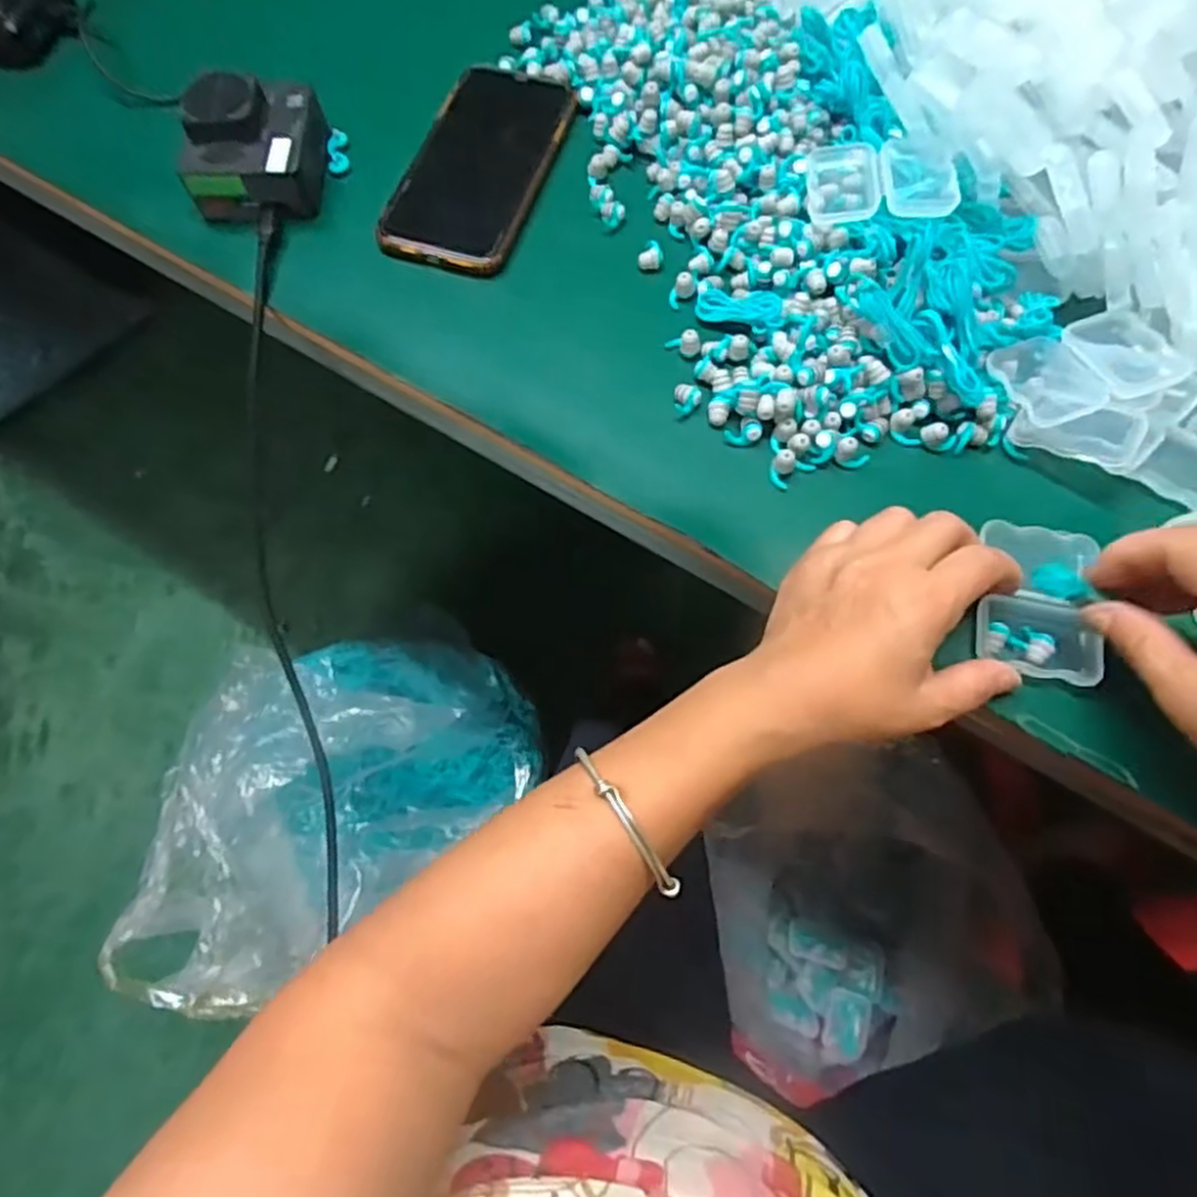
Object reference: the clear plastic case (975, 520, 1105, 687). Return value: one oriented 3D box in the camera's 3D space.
[{"bbox_3d":[0.208,0.000,0.343,0.054,0.014,0.073,10,70,4],"label":"clear plastic case"}]

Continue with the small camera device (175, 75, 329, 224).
[{"bbox_3d":[-0.203,-0.271,0.433,0.072,0.050,0.080,4,70,2],"label":"small camera device"}]

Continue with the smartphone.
[{"bbox_3d":[-0.072,-0.268,0.450,0.078,0.017,0.157,17,71,6],"label":"smartphone"}]

